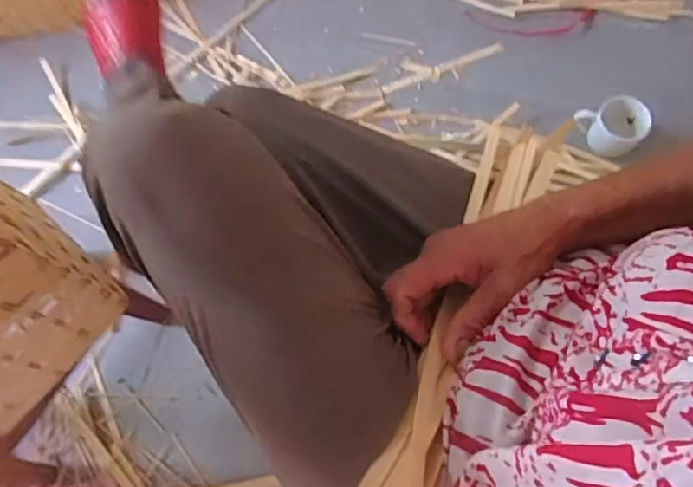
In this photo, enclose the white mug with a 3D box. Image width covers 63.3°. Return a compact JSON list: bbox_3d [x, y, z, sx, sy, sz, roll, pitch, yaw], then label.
[{"bbox_3d":[0.436,-0.198,0.914,0.080,0.071,0.099,-42,77,-12],"label":"white mug"}]

